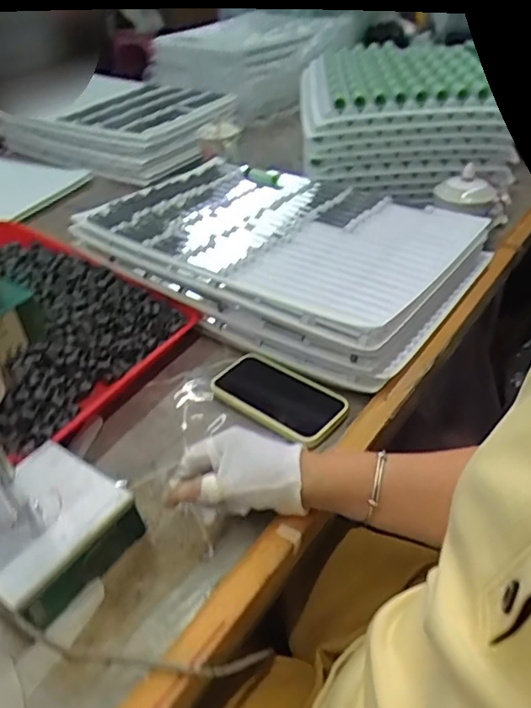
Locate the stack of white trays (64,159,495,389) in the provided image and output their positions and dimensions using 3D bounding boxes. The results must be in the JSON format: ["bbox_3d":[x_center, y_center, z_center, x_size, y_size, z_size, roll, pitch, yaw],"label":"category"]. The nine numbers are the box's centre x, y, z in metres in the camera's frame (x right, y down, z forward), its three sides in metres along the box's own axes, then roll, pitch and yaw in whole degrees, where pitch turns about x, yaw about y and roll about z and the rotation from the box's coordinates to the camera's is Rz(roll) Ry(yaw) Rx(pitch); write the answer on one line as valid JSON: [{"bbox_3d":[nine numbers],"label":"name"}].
[{"bbox_3d":[0.018,-0.149,0.802,0.505,0.097,0.319,23,47,30],"label":"stack of white trays"}]

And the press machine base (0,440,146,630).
[{"bbox_3d":[-0.191,0.152,0.486,0.122,0.055,0.124,20,46,28],"label":"press machine base"}]

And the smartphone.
[{"bbox_3d":[0.012,0.047,0.629,0.081,0.015,0.156,-34,47,-30],"label":"smartphone"}]

